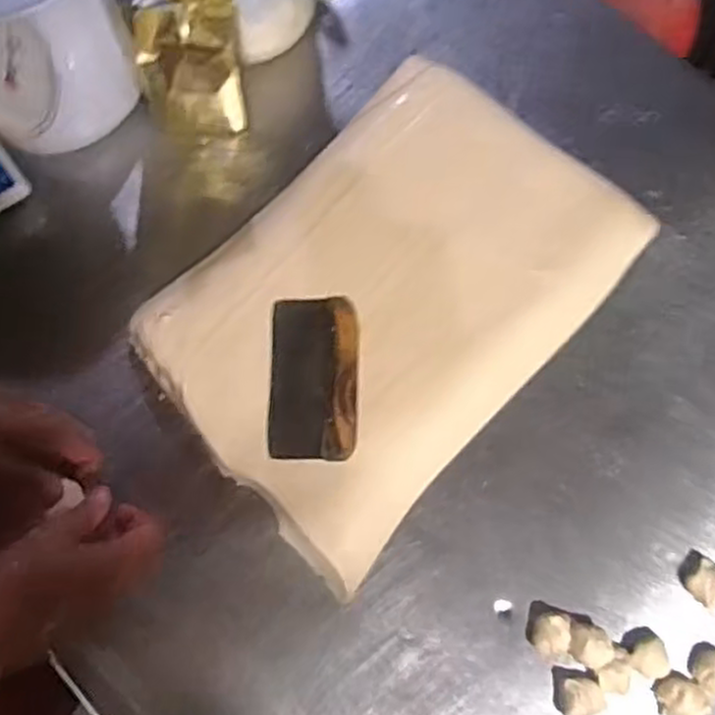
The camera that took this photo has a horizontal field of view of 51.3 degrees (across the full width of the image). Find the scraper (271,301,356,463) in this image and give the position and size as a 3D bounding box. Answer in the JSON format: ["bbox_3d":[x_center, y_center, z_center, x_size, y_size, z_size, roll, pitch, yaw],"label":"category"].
[{"bbox_3d":[-0.038,0.017,0.657,0.075,0.015,0.144,1,72,0],"label":"scraper"}]

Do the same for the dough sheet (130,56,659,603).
[{"bbox_3d":[0.028,-0.057,0.699,0.304,0.048,0.446,41,76,12],"label":"dough sheet"}]

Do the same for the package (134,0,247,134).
[{"bbox_3d":[-0.153,-0.268,0.702,0.098,0.173,0.038,-16,73,-6],"label":"package"}]

